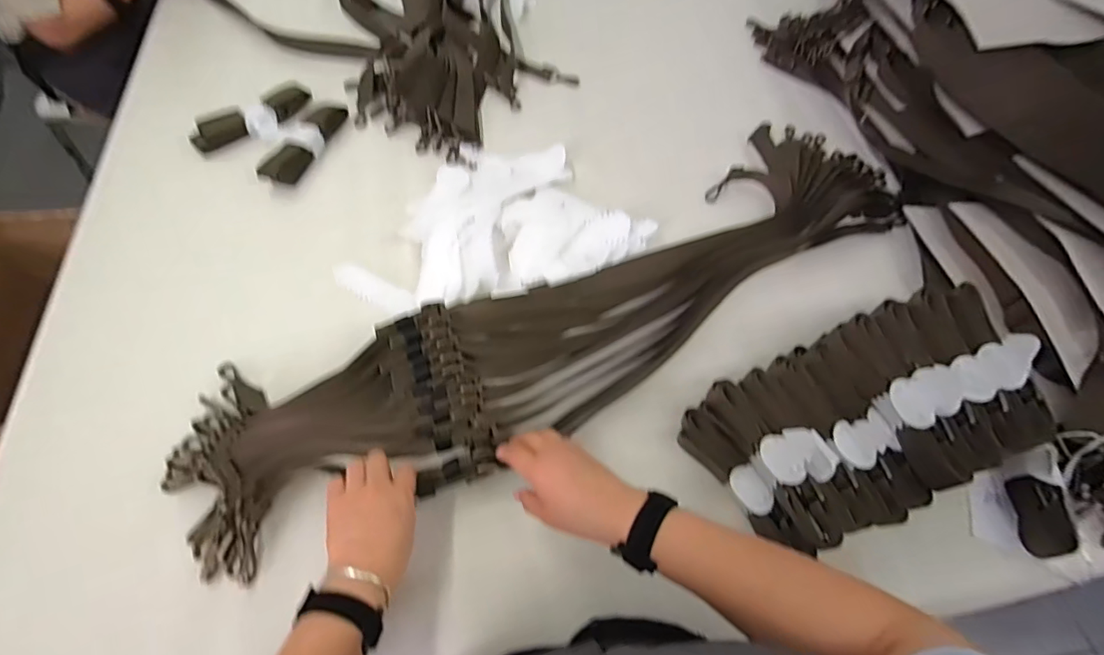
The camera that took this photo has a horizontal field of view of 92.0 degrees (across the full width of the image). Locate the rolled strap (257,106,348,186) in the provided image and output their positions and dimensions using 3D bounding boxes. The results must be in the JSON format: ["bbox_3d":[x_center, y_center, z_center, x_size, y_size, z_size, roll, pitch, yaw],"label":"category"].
[{"bbox_3d":[-0.396,-0.300,0.853,0.058,0.037,0.194,13,59,3],"label":"rolled strap"}]

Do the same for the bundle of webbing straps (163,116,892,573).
[{"bbox_3d":[0.063,-0.040,0.717,1.045,0.056,0.236,-25,64,-19],"label":"bundle of webbing straps"}]

